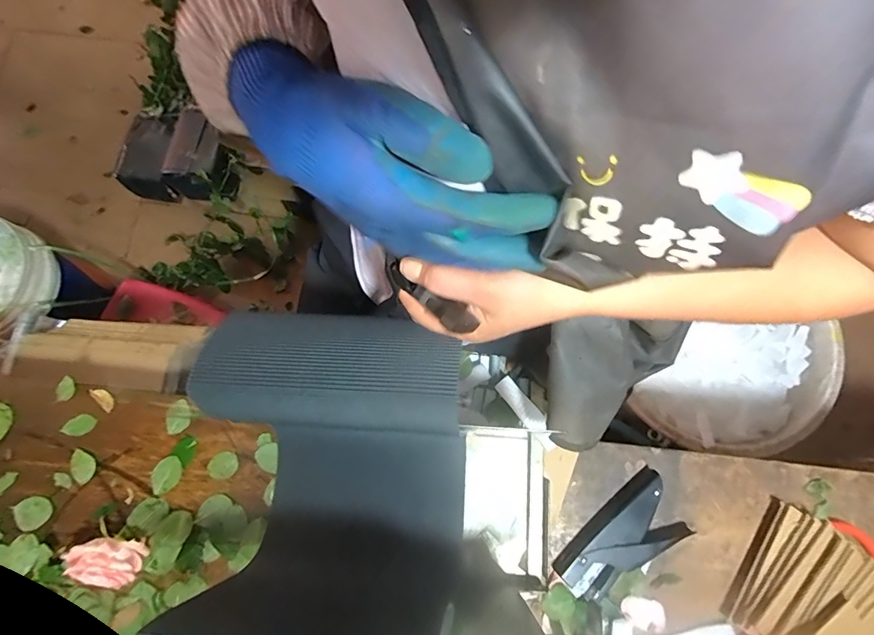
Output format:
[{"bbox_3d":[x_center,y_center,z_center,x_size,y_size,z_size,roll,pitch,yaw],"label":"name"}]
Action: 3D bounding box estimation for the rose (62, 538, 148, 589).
[{"bbox_3d":[-0.336,0.248,0.446,0.063,0.042,0.051,7,77,0],"label":"rose"}]

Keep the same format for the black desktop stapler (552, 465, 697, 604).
[{"bbox_3d":[0.200,0.241,0.477,0.150,0.023,0.076,-34,77,-10],"label":"black desktop stapler"}]

